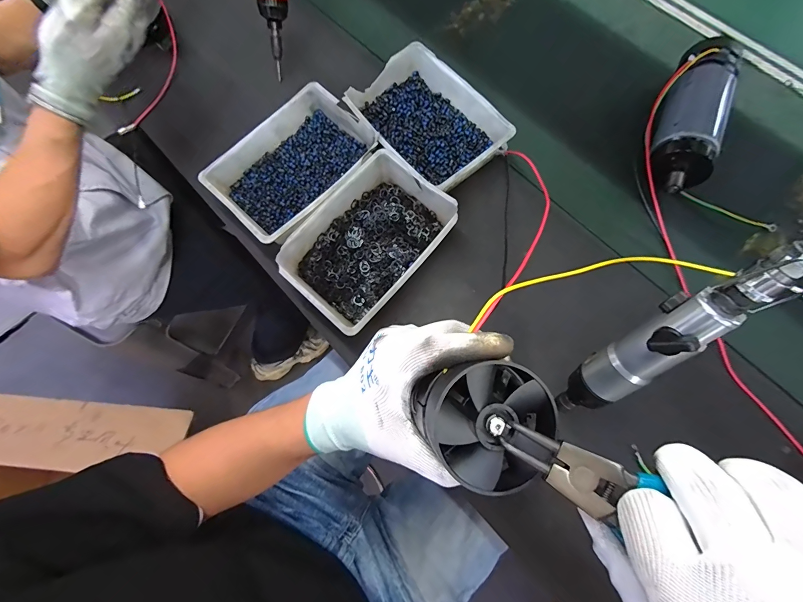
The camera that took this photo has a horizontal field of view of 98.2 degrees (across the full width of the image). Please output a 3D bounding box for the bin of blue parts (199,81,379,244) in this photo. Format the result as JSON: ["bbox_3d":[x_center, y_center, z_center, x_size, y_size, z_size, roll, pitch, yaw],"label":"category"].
[{"bbox_3d":[-0.139,-0.181,0.467,0.146,0.045,0.208,43,81,10],"label":"bin of blue parts"}]

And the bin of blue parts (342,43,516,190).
[{"bbox_3d":[0.036,-0.246,0.482,0.150,0.058,0.204,-40,79,-8],"label":"bin of blue parts"}]

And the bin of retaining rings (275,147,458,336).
[{"bbox_3d":[-0.041,-0.073,0.430,0.143,0.046,0.203,40,80,9],"label":"bin of retaining rings"}]

